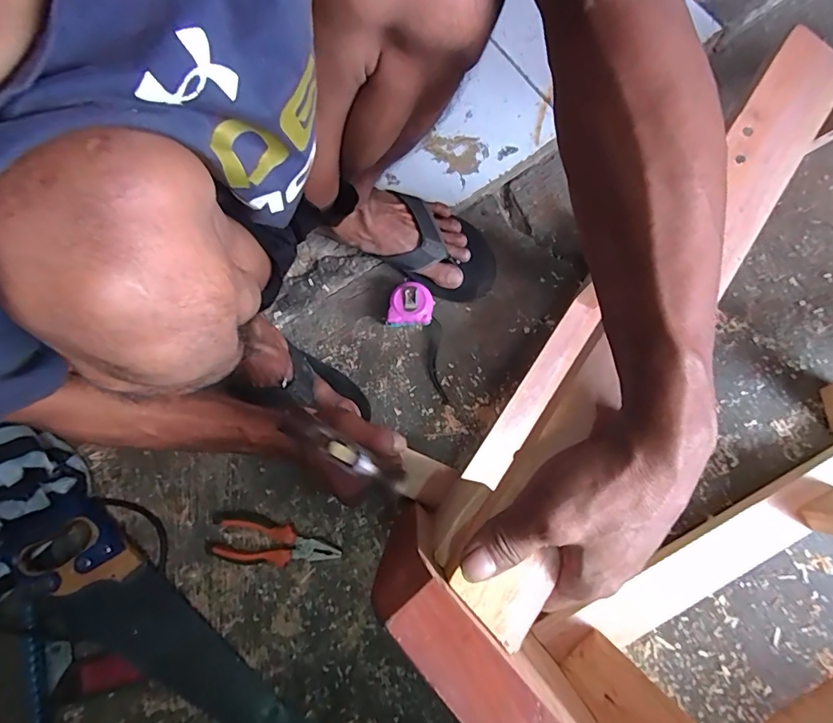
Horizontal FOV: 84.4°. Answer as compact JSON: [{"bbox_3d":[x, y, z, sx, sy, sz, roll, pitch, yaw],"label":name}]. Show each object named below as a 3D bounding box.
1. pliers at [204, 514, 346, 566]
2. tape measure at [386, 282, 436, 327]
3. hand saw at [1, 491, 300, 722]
[{"bbox_3d":[-0.178,0.226,0.567,0.163,0.023,0.054,10,76,4],"label":"pliers"},{"bbox_3d":[-0.007,-0.074,0.629,0.059,0.038,0.058,9,76,4],"label":"tape measure"},{"bbox_3d":[-0.289,0.347,0.533,0.477,0.035,0.104,40,80,10],"label":"hand saw"}]

